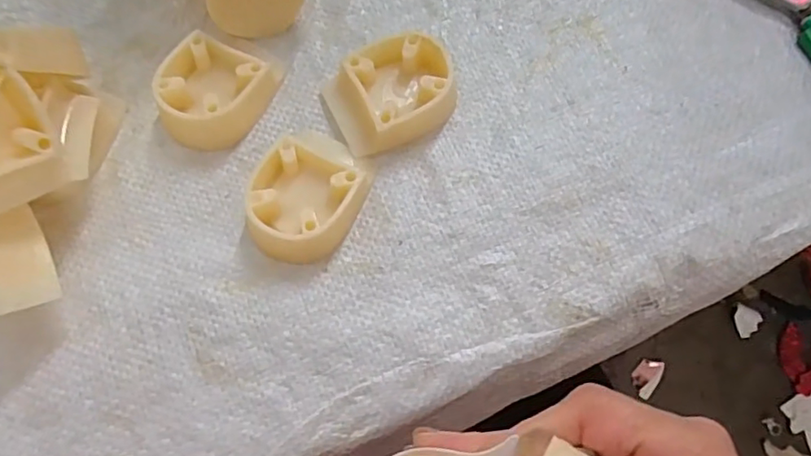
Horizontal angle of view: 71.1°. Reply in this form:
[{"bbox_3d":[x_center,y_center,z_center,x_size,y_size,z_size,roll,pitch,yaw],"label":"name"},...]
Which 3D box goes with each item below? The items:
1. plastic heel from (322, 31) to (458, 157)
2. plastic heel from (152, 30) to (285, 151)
[{"bbox_3d":[-0.005,-0.065,0.278,0.061,0.022,0.049,-24,73,-8],"label":"plastic heel"},{"bbox_3d":[-0.094,-0.068,0.278,0.046,0.022,0.056,26,74,8],"label":"plastic heel"}]

